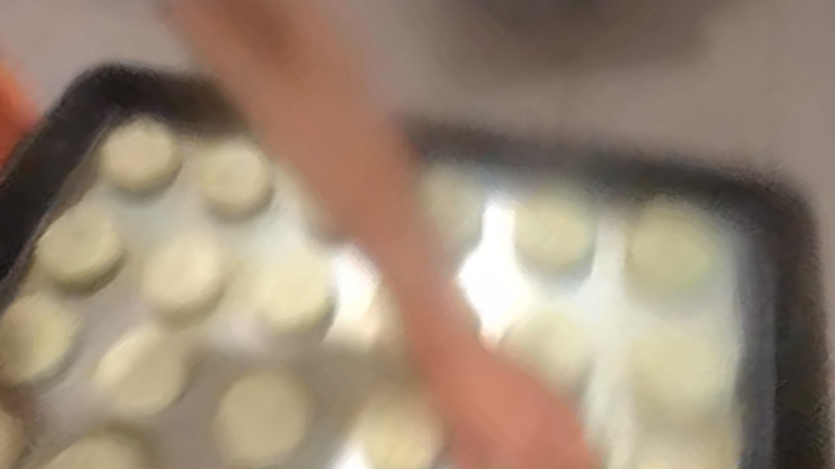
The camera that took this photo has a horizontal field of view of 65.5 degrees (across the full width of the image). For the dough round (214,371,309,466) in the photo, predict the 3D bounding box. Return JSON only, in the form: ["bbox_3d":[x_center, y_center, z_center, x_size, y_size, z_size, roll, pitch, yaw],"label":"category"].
[{"bbox_3d":[-0.105,0.124,0.440,0.057,0.023,0.060,-1,58,1],"label":"dough round"}]

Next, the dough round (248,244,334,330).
[{"bbox_3d":[-0.095,0.040,0.498,0.061,0.015,0.061,-1,58,1],"label":"dough round"}]

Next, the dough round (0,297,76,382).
[{"bbox_3d":[-0.281,0.075,0.468,0.053,0.012,0.057,-1,58,1],"label":"dough round"}]

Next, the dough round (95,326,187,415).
[{"bbox_3d":[-0.197,0.099,0.468,0.059,0.011,0.056,-1,58,1],"label":"dough round"}]

